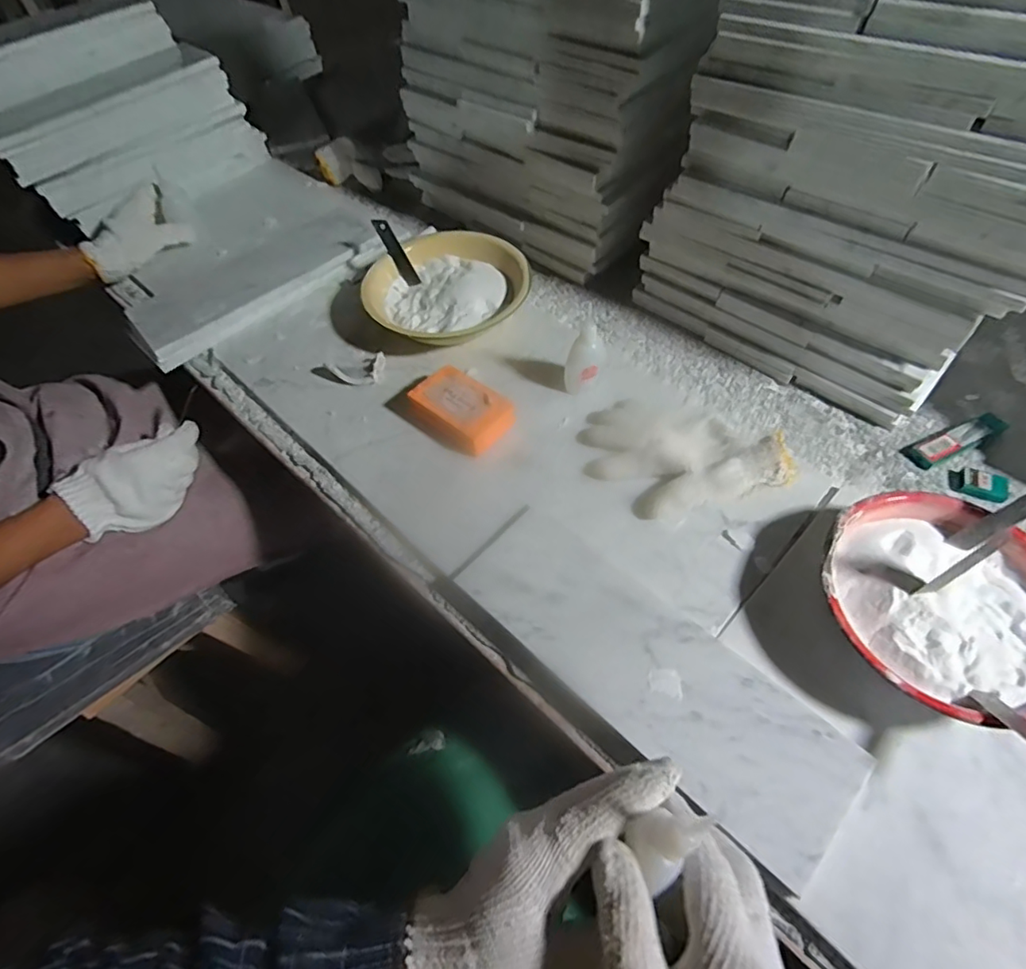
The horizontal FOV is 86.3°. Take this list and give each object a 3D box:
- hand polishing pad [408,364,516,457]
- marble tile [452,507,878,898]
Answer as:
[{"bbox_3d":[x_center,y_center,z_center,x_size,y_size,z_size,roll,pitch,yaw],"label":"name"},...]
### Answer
[{"bbox_3d":[-0.053,-0.073,0.541,0.092,0.031,0.066,31,63,24],"label":"hand polishing pad"},{"bbox_3d":[0.094,0.133,0.408,0.299,0.017,0.100,34,65,26],"label":"marble tile"}]

